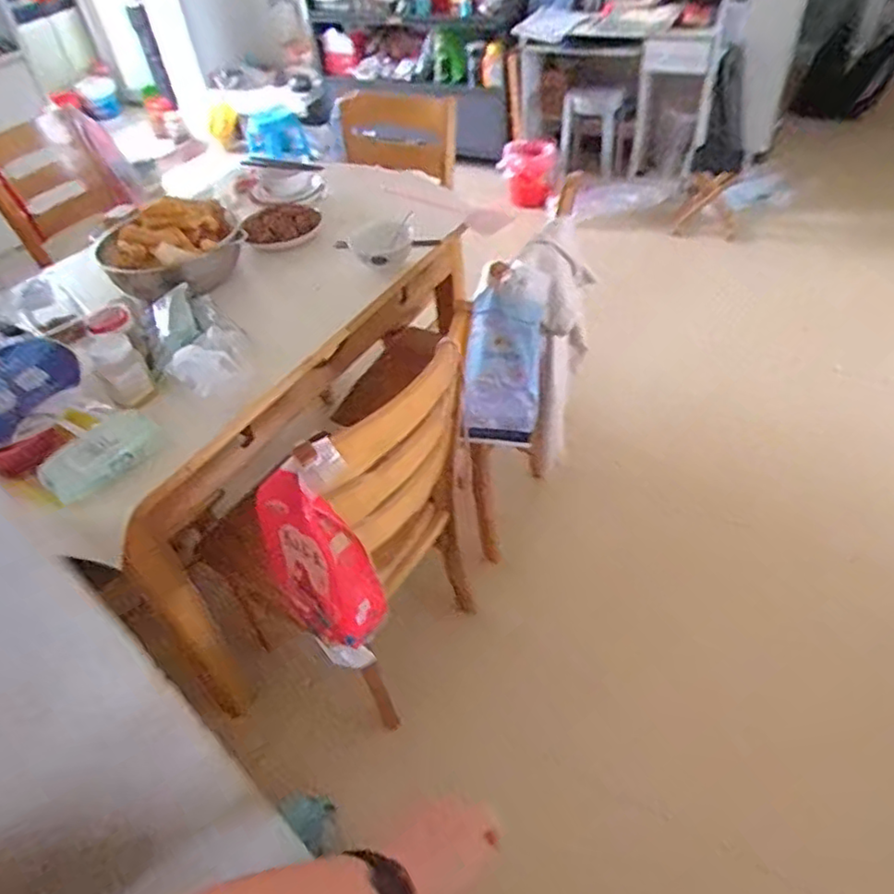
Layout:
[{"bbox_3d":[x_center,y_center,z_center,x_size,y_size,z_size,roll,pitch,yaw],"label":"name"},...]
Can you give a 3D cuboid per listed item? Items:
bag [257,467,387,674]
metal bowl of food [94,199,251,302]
[{"bbox_3d":[-0.177,0.184,0.921,0.119,0.335,0.090,-30,28,-23],"label":"bag"},{"bbox_3d":[-0.577,-0.425,1.349,0.276,0.125,0.277,-17,45,-12],"label":"metal bowl of food"}]

